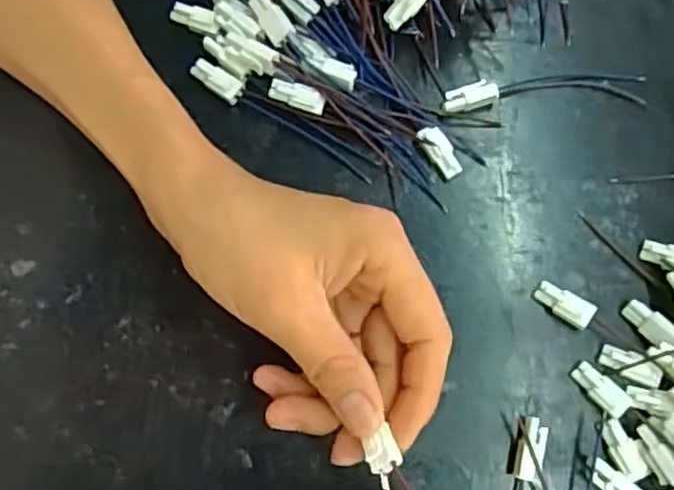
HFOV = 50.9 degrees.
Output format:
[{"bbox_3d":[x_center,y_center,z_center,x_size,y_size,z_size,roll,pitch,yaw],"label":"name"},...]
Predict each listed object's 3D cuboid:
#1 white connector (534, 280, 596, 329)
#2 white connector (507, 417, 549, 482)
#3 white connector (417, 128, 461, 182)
[{"bbox_3d":[0.096,0.025,0.300,0.025,0.010,0.011,33,81,6],"label":"white connector"},{"bbox_3d":[0.078,0.083,0.289,0.011,0.011,0.025,18,80,4],"label":"white connector"},{"bbox_3d":[0.046,-0.041,0.312,0.011,0.004,0.025,-33,101,-6],"label":"white connector"}]

